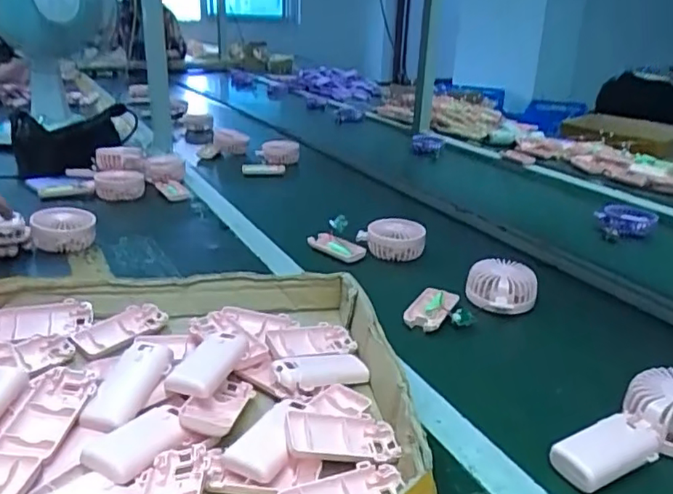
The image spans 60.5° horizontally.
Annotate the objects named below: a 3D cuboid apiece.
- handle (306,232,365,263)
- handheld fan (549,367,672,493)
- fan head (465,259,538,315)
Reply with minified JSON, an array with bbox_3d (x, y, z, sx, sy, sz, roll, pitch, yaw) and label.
[{"bbox_3d":[-0.002,0.002,0.893,0.090,0.021,0.037,21,28,36],"label":"handle"},{"bbox_3d":[0.266,0.158,0.489,0.174,0.044,0.085,-12,27,-33],"label":"handheld fan"},{"bbox_3d":[0.210,0.046,0.750,0.075,0.046,0.094,-2,23,-13],"label":"fan head"}]

